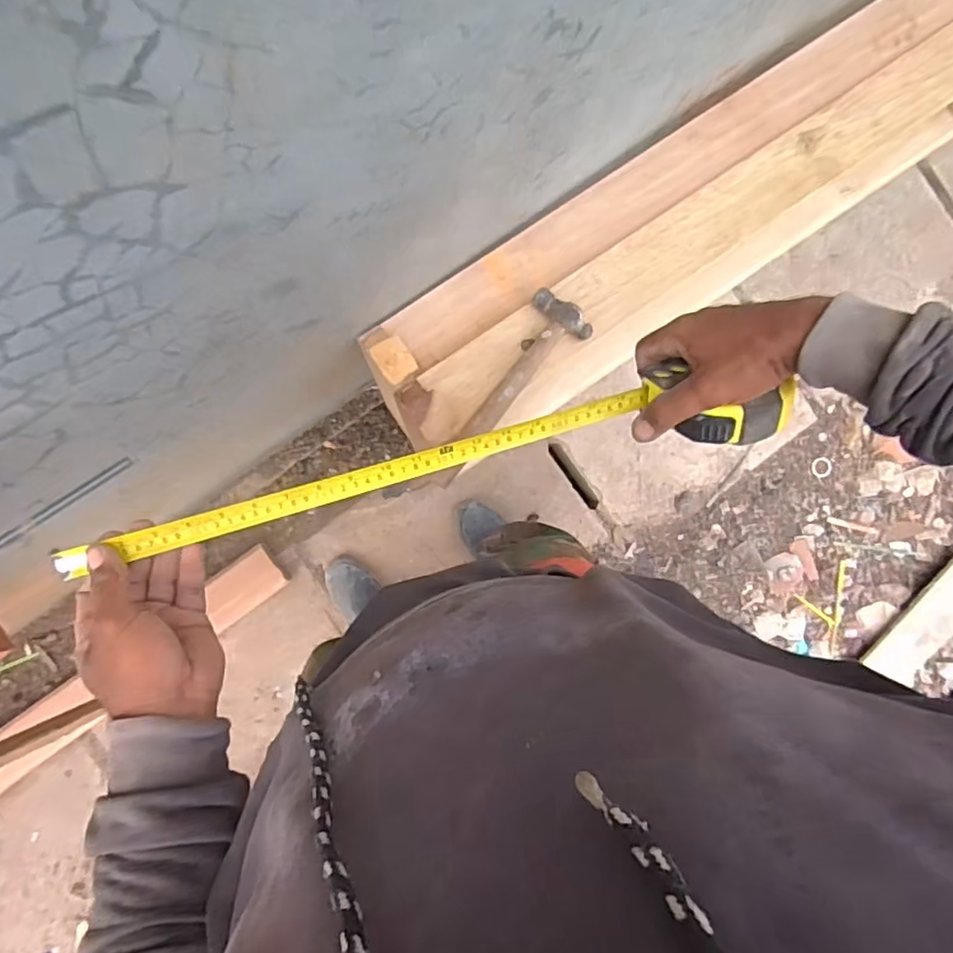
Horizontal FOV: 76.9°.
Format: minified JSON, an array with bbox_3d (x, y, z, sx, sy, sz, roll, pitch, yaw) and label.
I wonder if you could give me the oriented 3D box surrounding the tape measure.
[{"bbox_3d":[-0.040,-0.006,0.474,0.552,0.062,0.066,-13,91,-1],"label":"tape measure"}]

